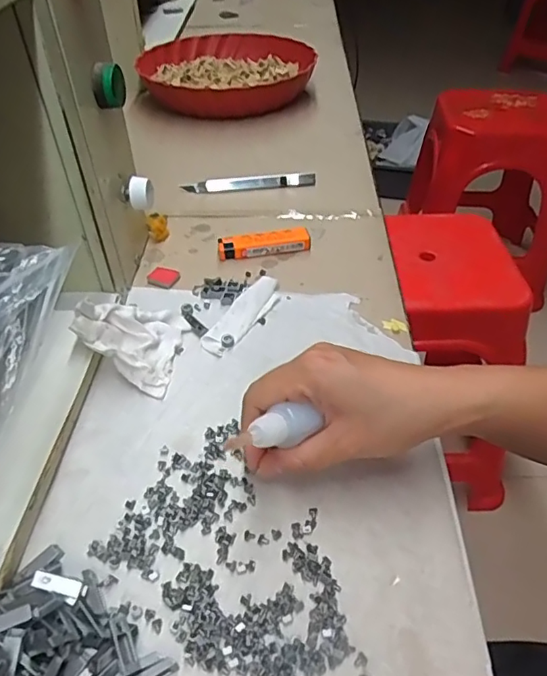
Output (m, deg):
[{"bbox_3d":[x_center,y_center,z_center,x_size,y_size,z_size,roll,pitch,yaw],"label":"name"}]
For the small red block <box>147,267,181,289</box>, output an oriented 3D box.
[{"bbox_3d":[-0.092,-0.051,0.452,0.022,0.005,0.023,15,46,17],"label":"small red block"}]

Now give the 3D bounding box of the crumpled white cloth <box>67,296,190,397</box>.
[{"bbox_3d":[-0.098,-0.004,0.371,0.060,0.043,0.069,4,43,6],"label":"crumpled white cloth"}]

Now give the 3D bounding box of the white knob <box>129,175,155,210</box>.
[{"bbox_3d":[-0.104,-0.115,0.427,0.019,0.019,0.020,-7,43,-9],"label":"white knob"}]

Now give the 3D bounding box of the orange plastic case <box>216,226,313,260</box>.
[{"bbox_3d":[-0.008,-0.083,0.477,0.079,0.015,0.020,-9,44,-8],"label":"orange plastic case"}]

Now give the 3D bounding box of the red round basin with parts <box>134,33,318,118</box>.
[{"bbox_3d":[-0.063,-0.370,0.758,0.230,0.051,0.228,-1,43,1],"label":"red round basin with parts"}]

